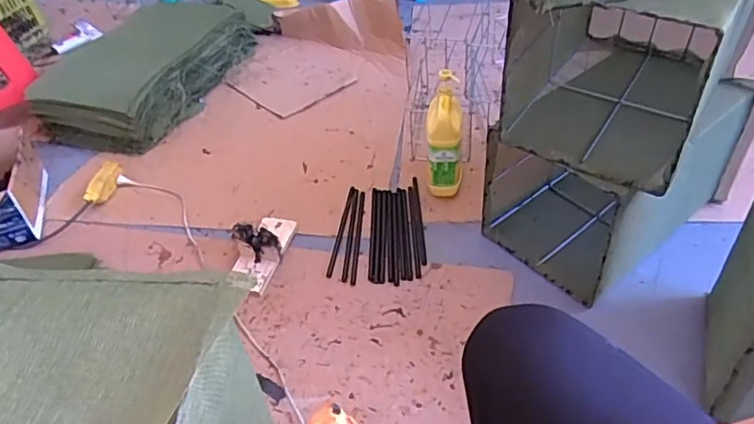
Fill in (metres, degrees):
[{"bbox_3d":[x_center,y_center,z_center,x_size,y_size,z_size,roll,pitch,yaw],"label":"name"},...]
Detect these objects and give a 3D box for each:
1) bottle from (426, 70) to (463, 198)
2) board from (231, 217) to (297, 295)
[{"bbox_3d":[0.145,-0.159,1.242,0.074,0.250,0.125,1,45,6],"label":"bottle"},{"bbox_3d":[-0.238,0.062,1.176,0.094,0.077,0.196,5,45,10],"label":"board"}]

